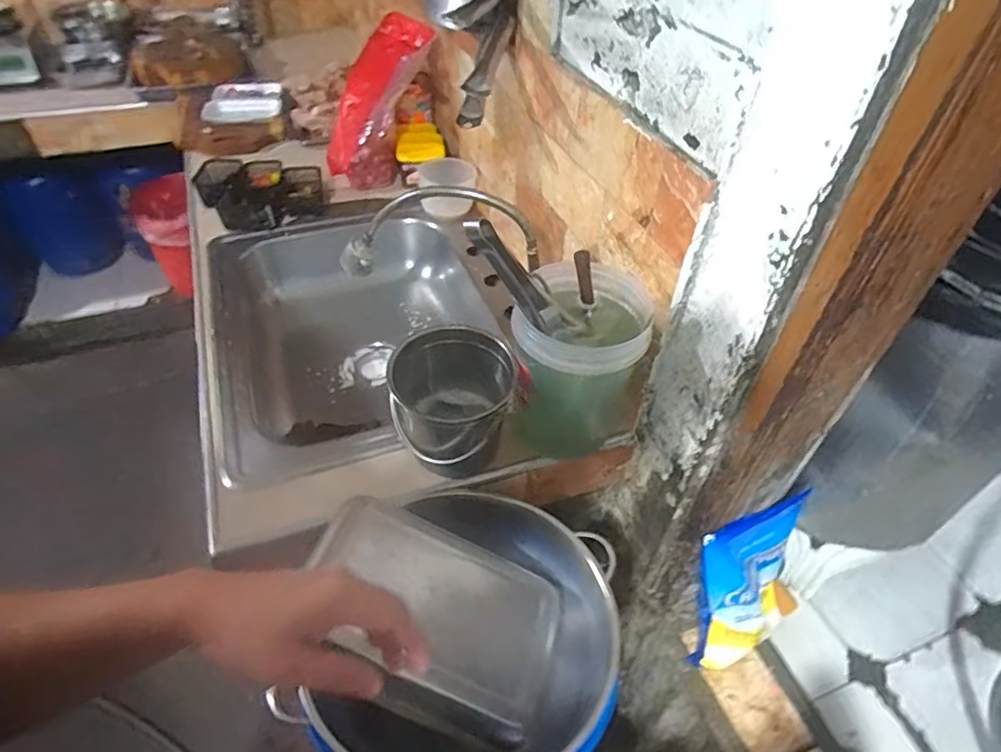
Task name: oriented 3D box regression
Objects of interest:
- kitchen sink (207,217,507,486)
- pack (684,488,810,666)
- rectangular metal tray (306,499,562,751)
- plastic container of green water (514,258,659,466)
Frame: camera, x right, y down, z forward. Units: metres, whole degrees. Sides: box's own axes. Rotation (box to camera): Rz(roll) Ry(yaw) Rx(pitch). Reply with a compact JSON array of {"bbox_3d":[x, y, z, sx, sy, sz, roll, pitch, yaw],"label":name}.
[{"bbox_3d":[-0.260,-0.041,1.159,0.560,0.301,0.708,-16,48,-17],"label":"kitchen sink"},{"bbox_3d":[0.373,0.313,0.886,0.190,0.311,0.092,-20,31,-25],"label":"pack"},{"bbox_3d":[-0.083,0.267,0.649,0.286,0.059,0.185,29,45,-1],"label":"rectangular metal tray"},{"bbox_3d":[0.109,-0.018,0.771,0.147,0.224,0.171,17,47,14],"label":"plastic container of green water"}]

